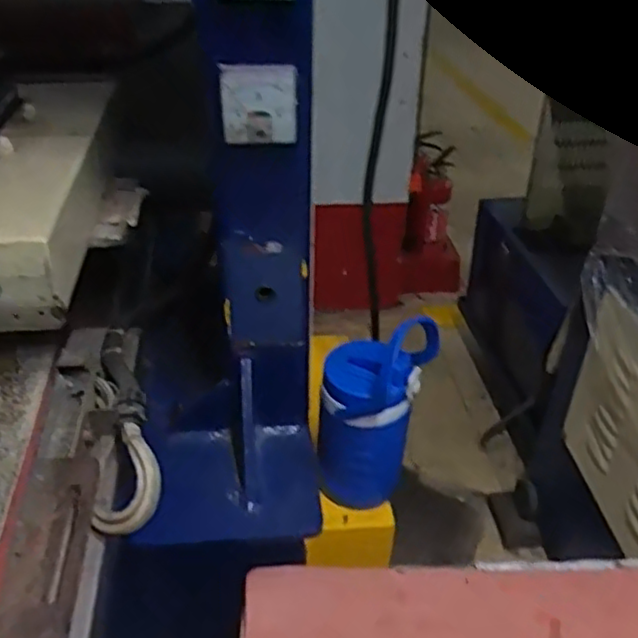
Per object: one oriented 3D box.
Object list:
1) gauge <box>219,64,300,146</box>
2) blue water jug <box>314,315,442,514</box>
[{"bbox_3d":[-0.052,-0.191,0.599,0.066,0.068,0.019,-5,35,-12],"label":"gauge"},{"bbox_3d":[0.059,0.110,0.805,0.112,0.240,0.112,3,34,-2],"label":"blue water jug"}]

